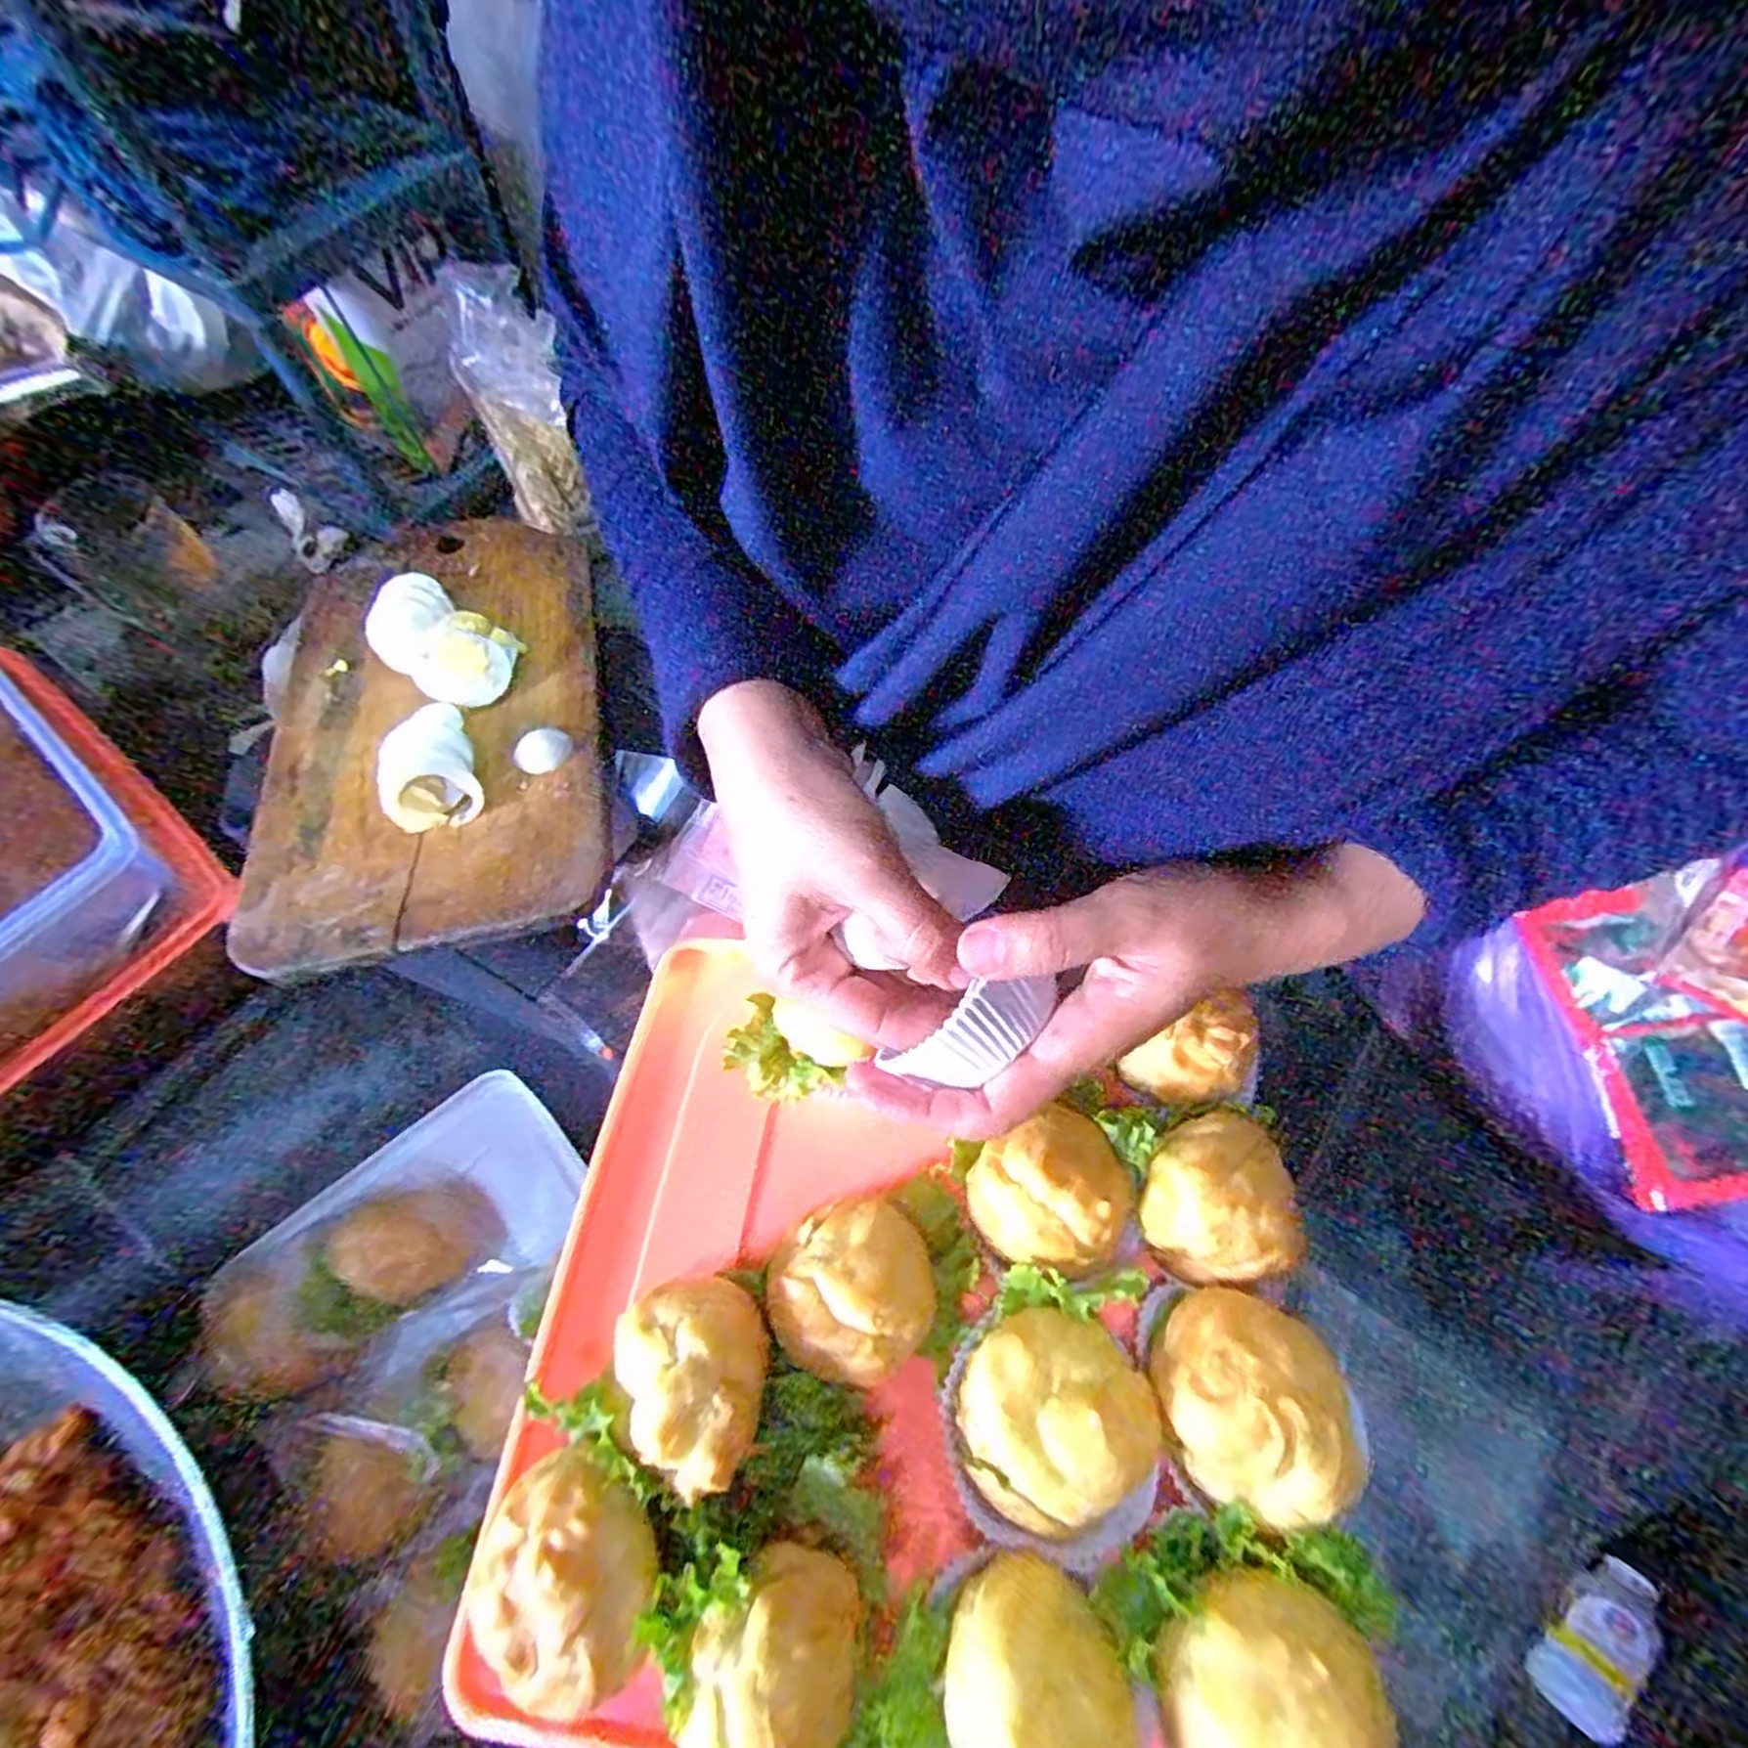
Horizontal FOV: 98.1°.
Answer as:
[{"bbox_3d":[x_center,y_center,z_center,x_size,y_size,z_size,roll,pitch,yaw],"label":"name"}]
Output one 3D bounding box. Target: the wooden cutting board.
[{"bbox_3d":[-0.244,-0.102,0.421,0.172,0.024,0.310,-11,61,-5],"label":"wooden cutting board"}]

